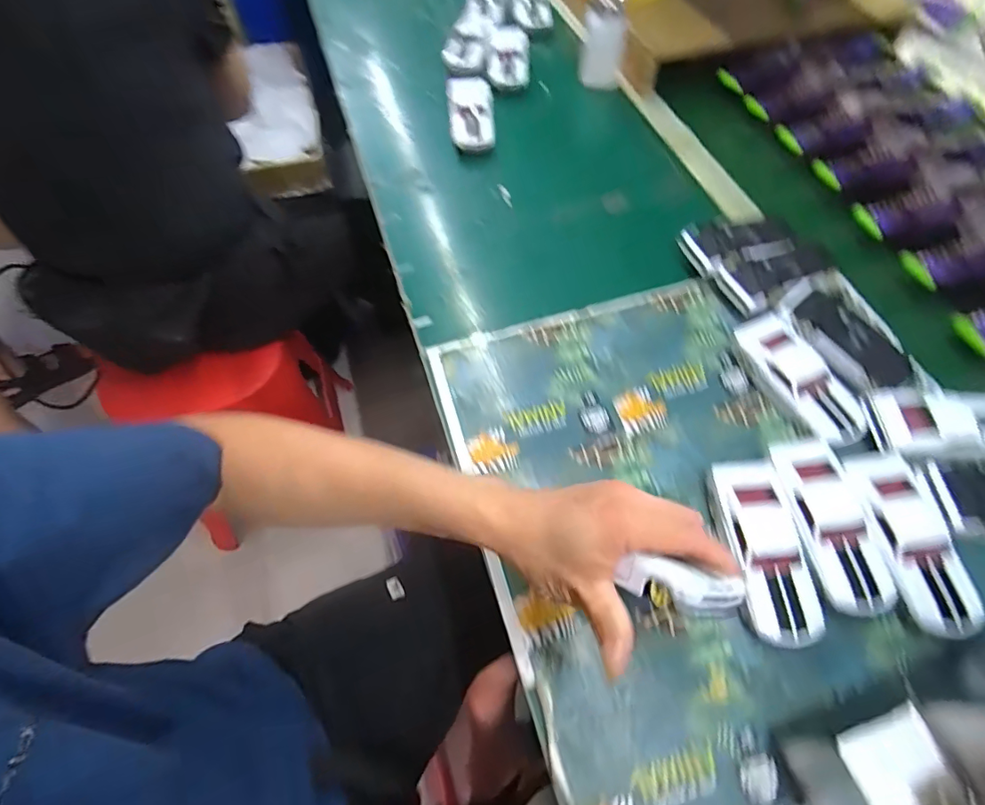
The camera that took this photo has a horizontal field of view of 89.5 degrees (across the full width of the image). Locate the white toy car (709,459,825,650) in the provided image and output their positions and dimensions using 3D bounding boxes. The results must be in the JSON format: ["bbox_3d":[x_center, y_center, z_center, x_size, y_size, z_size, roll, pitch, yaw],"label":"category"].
[{"bbox_3d":[0.209,0.114,0.386,0.057,0.028,0.133,-6,62,-4],"label":"white toy car"}]

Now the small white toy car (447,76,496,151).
[{"bbox_3d":[-0.029,-0.397,0.676,0.061,0.032,0.127,-3,61,-2],"label":"small white toy car"}]

